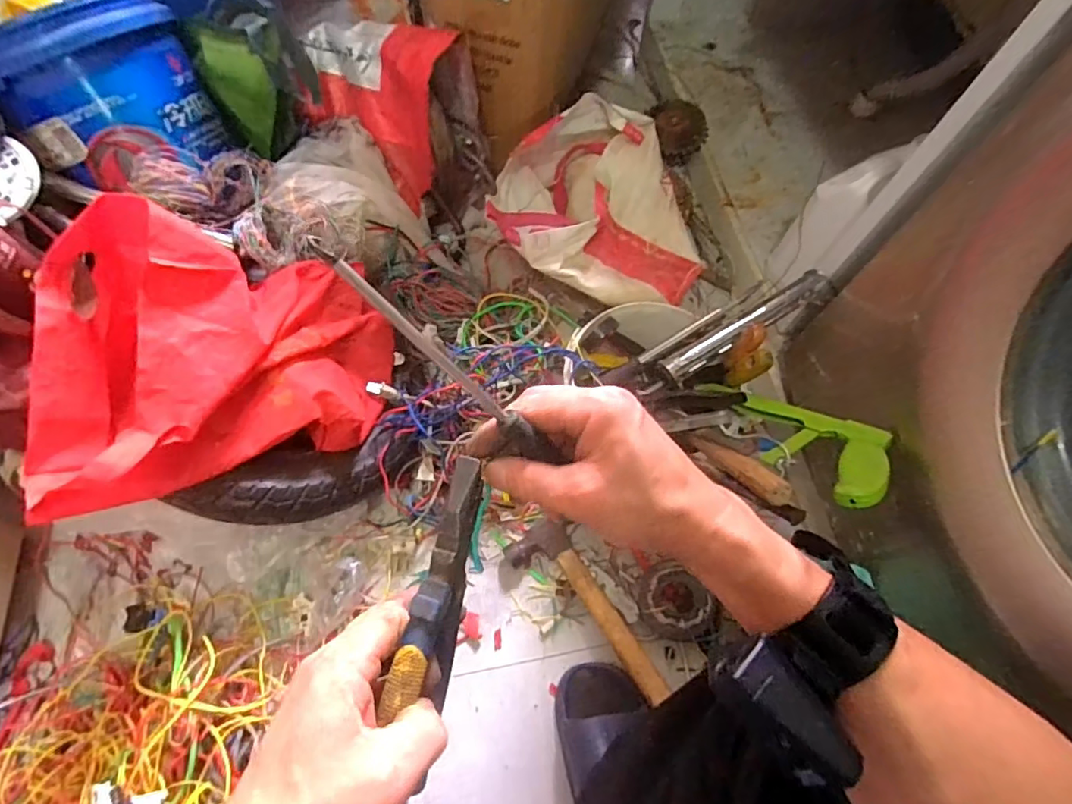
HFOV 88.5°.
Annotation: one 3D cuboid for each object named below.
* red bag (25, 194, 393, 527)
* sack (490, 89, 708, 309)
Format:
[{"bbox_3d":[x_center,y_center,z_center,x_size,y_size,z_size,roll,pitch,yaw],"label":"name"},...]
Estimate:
[{"bbox_3d":[-0.349,-0.048,0.611,0.363,0.245,0.258,-26,70,-14],"label":"red bag"},{"bbox_3d":[0.093,-0.286,0.865,0.301,0.139,0.323,-24,69,-13],"label":"sack"}]

